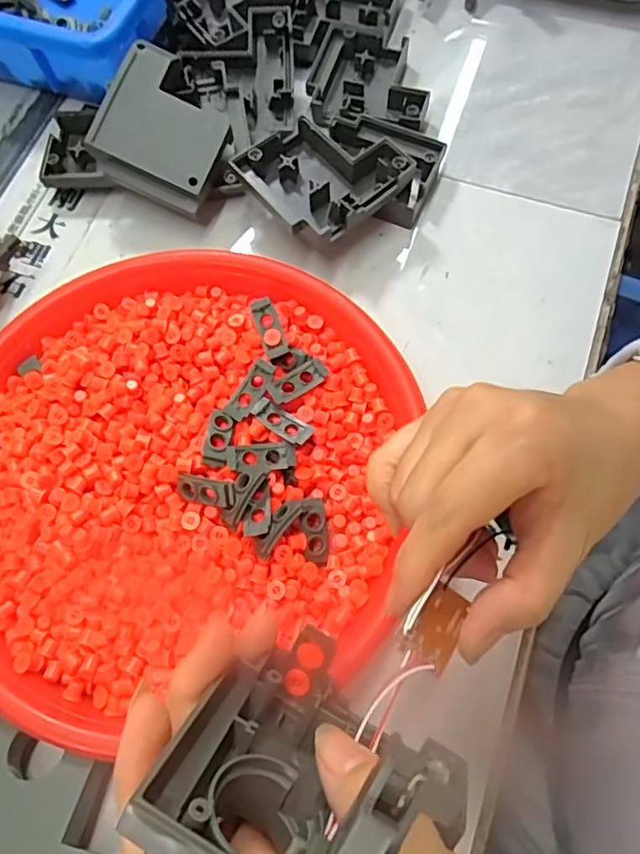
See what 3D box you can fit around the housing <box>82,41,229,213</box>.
[{"bbox_3d":[-0.095,-0.183,0.365,0.072,0.029,0.081,23,83,-10],"label":"housing"}]

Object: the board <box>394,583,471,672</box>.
[{"bbox_3d":[0.038,0.065,0.194,0.018,0.004,0.027,35,58,7],"label":"board"}]

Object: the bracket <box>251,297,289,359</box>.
[{"bbox_3d":[-0.027,-0.054,0.325,0.012,0.010,0.034,-19,71,-5],"label":"bracket"}]

